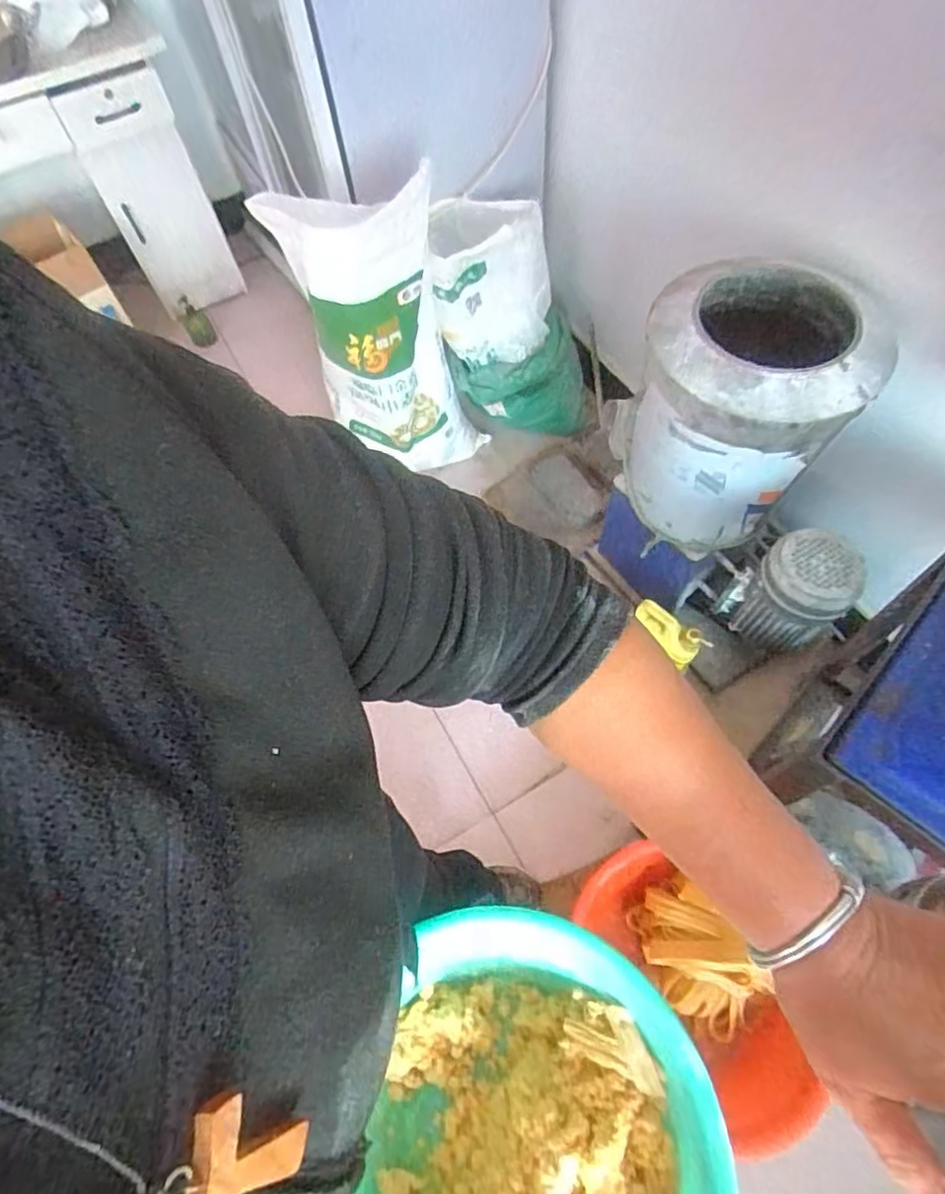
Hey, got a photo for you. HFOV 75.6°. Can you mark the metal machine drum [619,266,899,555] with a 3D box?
[{"bbox_3d":[0.430,-0.301,1.051,0.307,0.402,0.309,10,63,10],"label":"metal machine drum"}]

